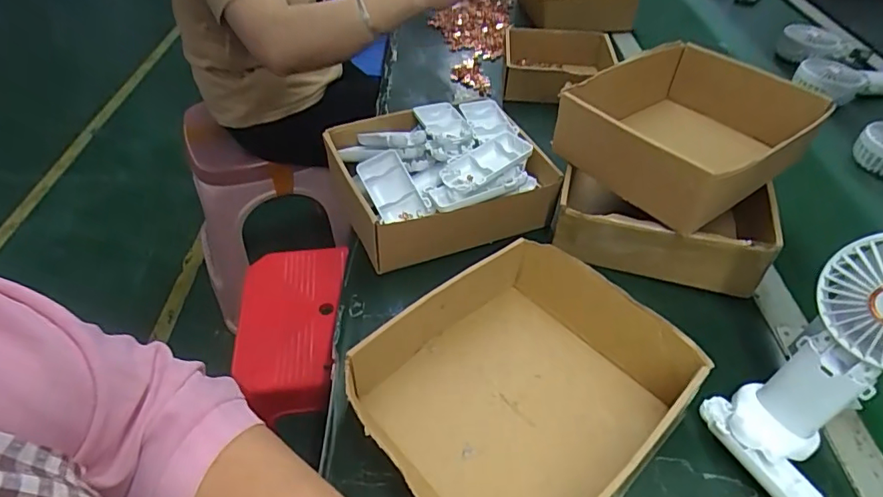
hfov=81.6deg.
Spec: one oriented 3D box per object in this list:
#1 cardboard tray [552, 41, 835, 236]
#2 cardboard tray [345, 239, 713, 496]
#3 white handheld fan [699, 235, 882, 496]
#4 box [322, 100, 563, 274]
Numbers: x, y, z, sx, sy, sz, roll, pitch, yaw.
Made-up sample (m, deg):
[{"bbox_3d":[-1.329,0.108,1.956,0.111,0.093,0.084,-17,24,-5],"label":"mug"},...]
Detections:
[{"bbox_3d":[0.246,-0.123,0.525,0.215,0.075,0.185,-26,52,-25],"label":"cardboard tray"},{"bbox_3d":[0.065,0.107,0.399,0.227,0.068,0.192,-32,55,-29],"label":"cardboard tray"},{"bbox_3d":[0.264,0.086,0.344,0.099,0.185,0.090,-29,54,-27],"label":"white handheld fan"},{"bbox_3d":[-0.004,-0.083,0.566,0.223,0.084,0.190,-16,49,-17],"label":"box"}]

